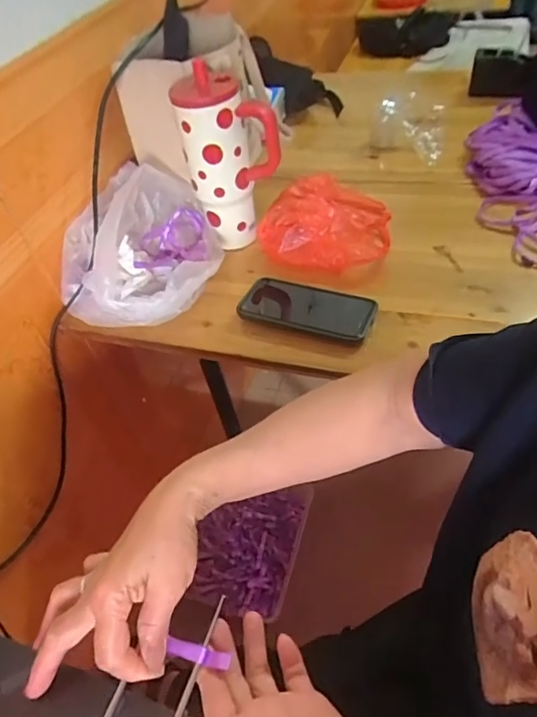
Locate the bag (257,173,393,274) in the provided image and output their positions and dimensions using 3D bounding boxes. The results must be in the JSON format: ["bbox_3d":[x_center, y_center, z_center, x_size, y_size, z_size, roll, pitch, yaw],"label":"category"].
[{"bbox_3d":[0.084,-0.200,0.716,0.174,0.055,0.191,8,50,16],"label":"bag"}]

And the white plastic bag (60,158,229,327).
[{"bbox_3d":[-0.178,-0.162,0.688,0.213,0.099,0.281,-7,47,3],"label":"white plastic bag"}]

